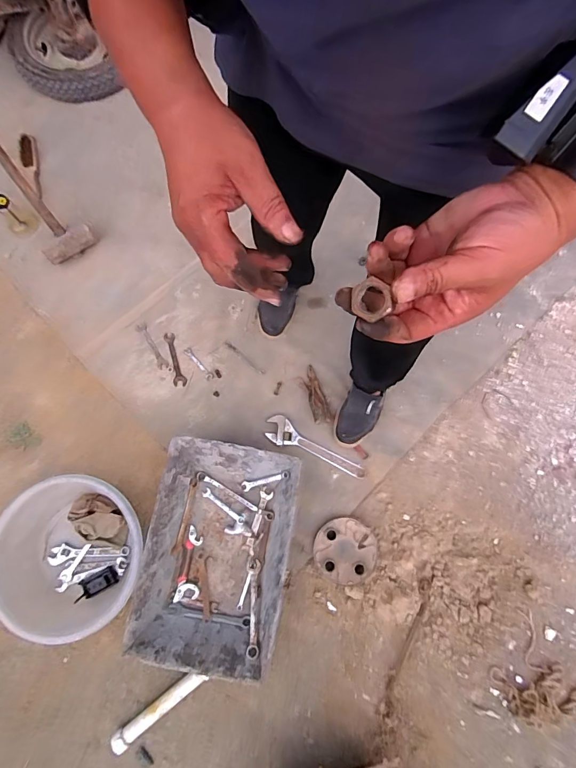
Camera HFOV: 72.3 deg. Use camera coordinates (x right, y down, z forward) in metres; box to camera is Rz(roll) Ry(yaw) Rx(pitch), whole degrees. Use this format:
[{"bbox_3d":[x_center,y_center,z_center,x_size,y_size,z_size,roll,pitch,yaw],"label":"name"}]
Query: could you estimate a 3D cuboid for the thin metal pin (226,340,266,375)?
[{"bbox_3d":[-0.121,-0.074,1.095,0.142,0.006,0.014,39,78,11],"label":"thin metal pin"}]

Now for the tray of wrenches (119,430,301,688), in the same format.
[{"bbox_3d":[-0.157,0.382,0.917,0.312,0.107,0.467,9,74,3],"label":"tray of wrenches"}]

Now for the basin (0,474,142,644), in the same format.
[{"bbox_3d":[-0.490,0.390,0.913,0.321,0.113,0.326,0,74,1],"label":"basin"}]

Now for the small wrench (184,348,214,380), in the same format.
[{"bbox_3d":[-0.245,-0.054,1.083,0.021,0.011,0.109,-41,77,-10],"label":"small wrench"}]

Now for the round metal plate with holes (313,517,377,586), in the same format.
[{"bbox_3d":[0.136,0.401,0.954,0.142,0.031,0.144,0,74,1],"label":"round metal plate with holes"}]

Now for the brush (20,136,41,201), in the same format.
[{"bbox_3d":[-0.806,-0.681,1.231,0.050,0.024,0.240,-16,75,-4],"label":"brush"}]

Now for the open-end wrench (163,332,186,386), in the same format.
[{"bbox_3d":[-0.313,-0.068,1.092,0.035,0.004,0.154,-13,82,-4],"label":"open-end wrench"}]

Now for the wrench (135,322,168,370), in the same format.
[{"bbox_3d":[-0.380,-0.107,1.102,0.031,0.004,0.138,-32,87,-8],"label":"wrench"}]

